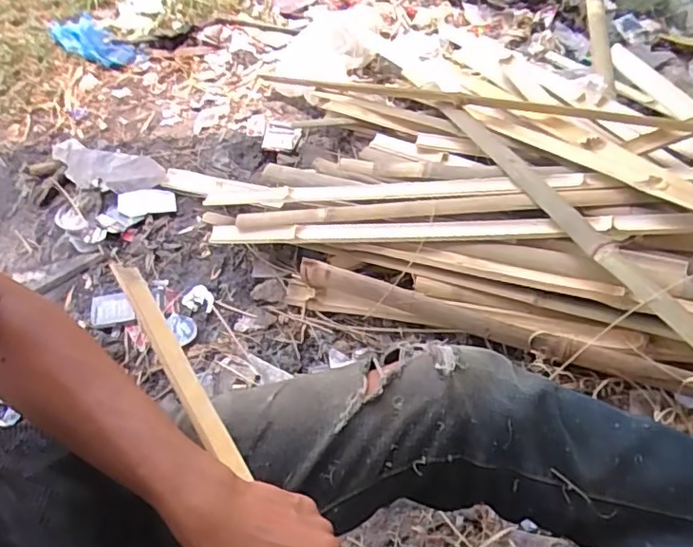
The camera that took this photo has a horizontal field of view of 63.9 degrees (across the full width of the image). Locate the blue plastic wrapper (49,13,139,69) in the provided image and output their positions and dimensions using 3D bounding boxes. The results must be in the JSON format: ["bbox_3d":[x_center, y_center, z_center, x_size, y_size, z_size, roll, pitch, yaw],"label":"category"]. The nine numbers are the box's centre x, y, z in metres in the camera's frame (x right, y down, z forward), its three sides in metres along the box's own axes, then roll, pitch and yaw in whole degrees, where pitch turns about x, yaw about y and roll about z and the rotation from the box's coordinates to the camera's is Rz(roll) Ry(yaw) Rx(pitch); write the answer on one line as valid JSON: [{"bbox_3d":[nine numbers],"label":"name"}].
[{"bbox_3d":[-0.620,-0.563,1.333,0.232,0.049,0.104,28,51,9],"label":"blue plastic wrapper"}]

